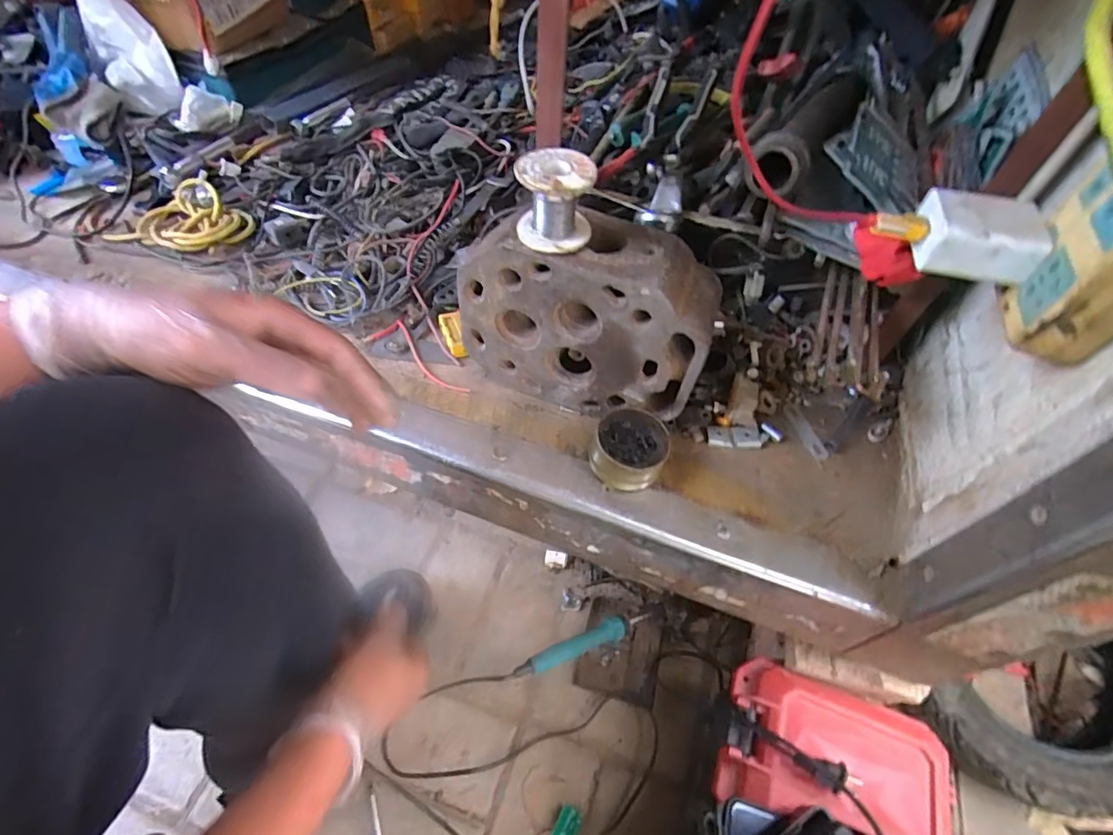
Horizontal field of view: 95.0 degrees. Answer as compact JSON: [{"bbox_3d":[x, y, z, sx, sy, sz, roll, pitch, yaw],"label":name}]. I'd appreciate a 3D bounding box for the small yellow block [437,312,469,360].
[{"bbox_3d":[-0.104,-0.084,0.519,0.021,0.012,0.052,-16,75,-15],"label":"small yellow block"}]

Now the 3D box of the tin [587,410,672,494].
[{"bbox_3d":[0.062,0.028,0.443,0.062,0.038,0.064,1,54,-2],"label":"tin"}]

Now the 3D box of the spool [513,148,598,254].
[{"bbox_3d":[-0.002,-0.156,0.367,0.055,0.053,0.051,2,54,-1],"label":"spool"}]

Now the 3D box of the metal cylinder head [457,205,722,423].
[{"bbox_3d":[0.024,-0.088,0.445,0.206,0.149,0.079,16,54,9],"label":"metal cylinder head"}]

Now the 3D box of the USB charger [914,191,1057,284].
[{"bbox_3d":[0.259,-0.113,0.315,0.059,0.034,0.049,17,55,9],"label":"USB charger"}]

